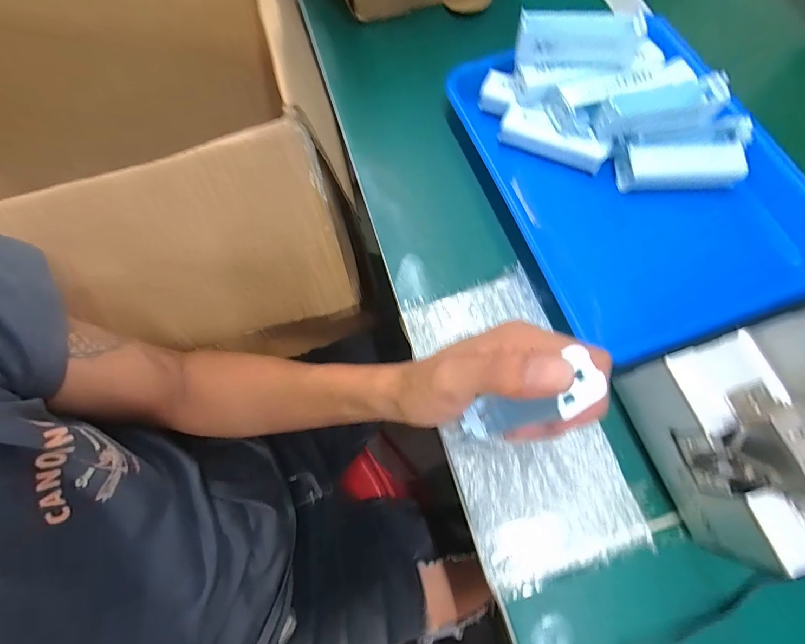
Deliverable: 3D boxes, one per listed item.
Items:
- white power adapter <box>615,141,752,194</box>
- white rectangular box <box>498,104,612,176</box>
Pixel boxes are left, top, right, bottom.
[{"bbox_3d":[0.256,-0.141,0.351,0.107,0.026,0.034,-2,72,2],"label":"white power adapter"},{"bbox_3d":[0.147,-0.178,0.367,0.104,0.029,0.023,24,75,10],"label":"white rectangular box"}]

